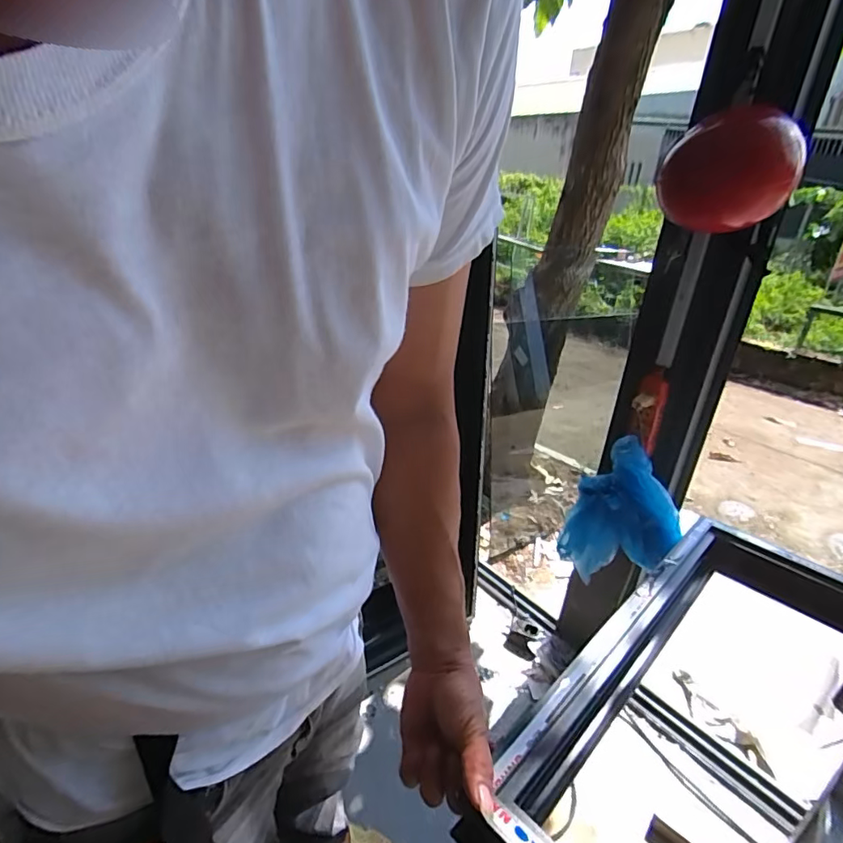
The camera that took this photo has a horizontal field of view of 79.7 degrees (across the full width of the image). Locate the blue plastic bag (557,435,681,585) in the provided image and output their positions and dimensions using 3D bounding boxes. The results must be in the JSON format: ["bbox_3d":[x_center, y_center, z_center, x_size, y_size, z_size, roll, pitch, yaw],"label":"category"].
[{"bbox_3d":[0.452,0.208,1.137,0.223,0.270,0.171,15,26,20],"label":"blue plastic bag"}]

